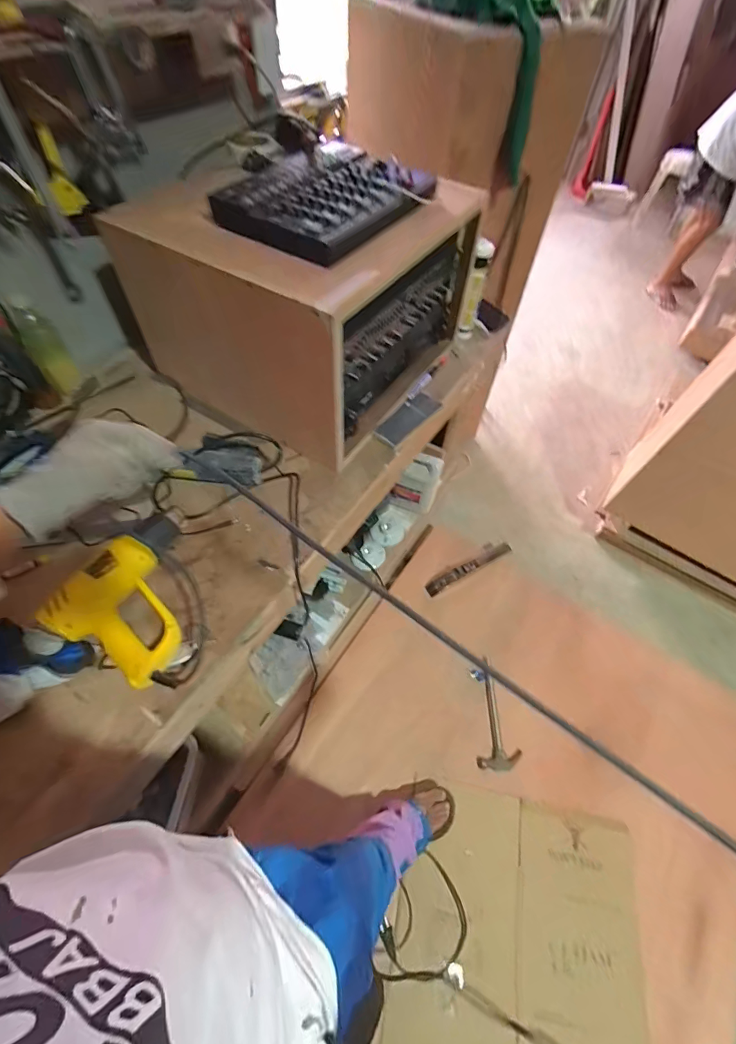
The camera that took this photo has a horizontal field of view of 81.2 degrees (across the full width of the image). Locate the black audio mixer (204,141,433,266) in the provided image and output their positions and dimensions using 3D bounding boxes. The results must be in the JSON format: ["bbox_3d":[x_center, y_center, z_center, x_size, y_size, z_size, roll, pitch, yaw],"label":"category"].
[{"bbox_3d":[-0.066,-0.548,0.727,0.246,0.067,0.329,34,60,19],"label":"black audio mixer"}]

